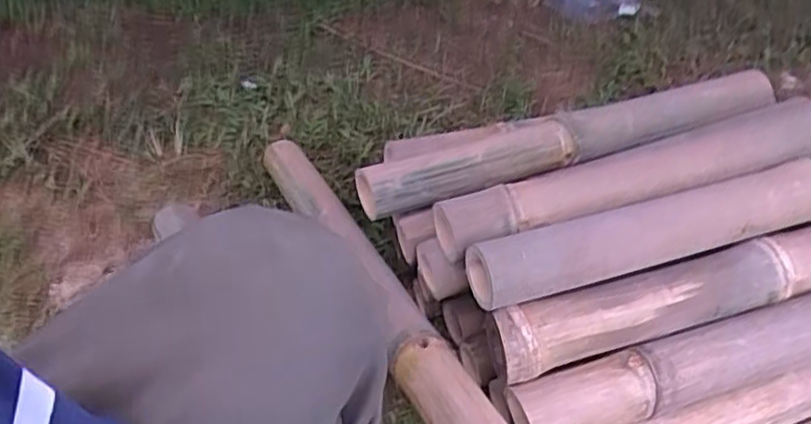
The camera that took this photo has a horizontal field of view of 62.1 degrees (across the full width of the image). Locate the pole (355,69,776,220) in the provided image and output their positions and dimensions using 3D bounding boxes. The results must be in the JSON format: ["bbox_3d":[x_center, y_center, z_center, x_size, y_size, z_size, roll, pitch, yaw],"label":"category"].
[{"bbox_3d":[0.226,-0.094,0.877,0.602,0.056,0.066,-14,41,-16],"label":"pole"}]

